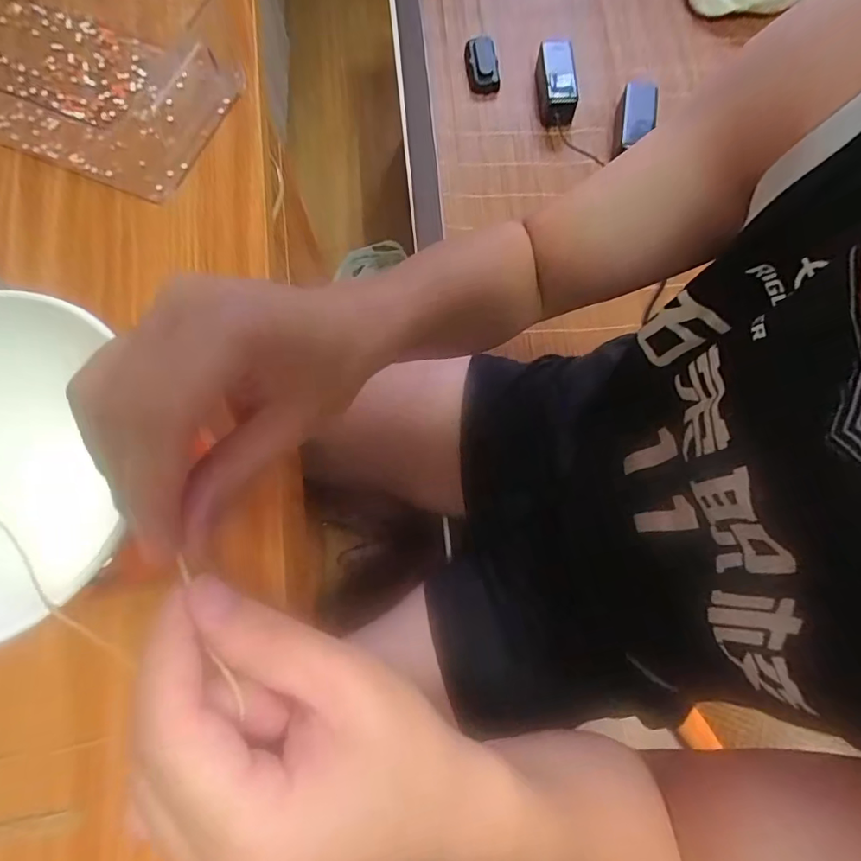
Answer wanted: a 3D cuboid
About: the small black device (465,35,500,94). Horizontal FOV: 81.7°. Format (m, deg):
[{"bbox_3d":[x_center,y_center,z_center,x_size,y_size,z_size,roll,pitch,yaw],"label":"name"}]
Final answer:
[{"bbox_3d":[0.089,-0.632,0.857,0.053,0.021,0.108,-4,74,-1],"label":"small black device"}]

